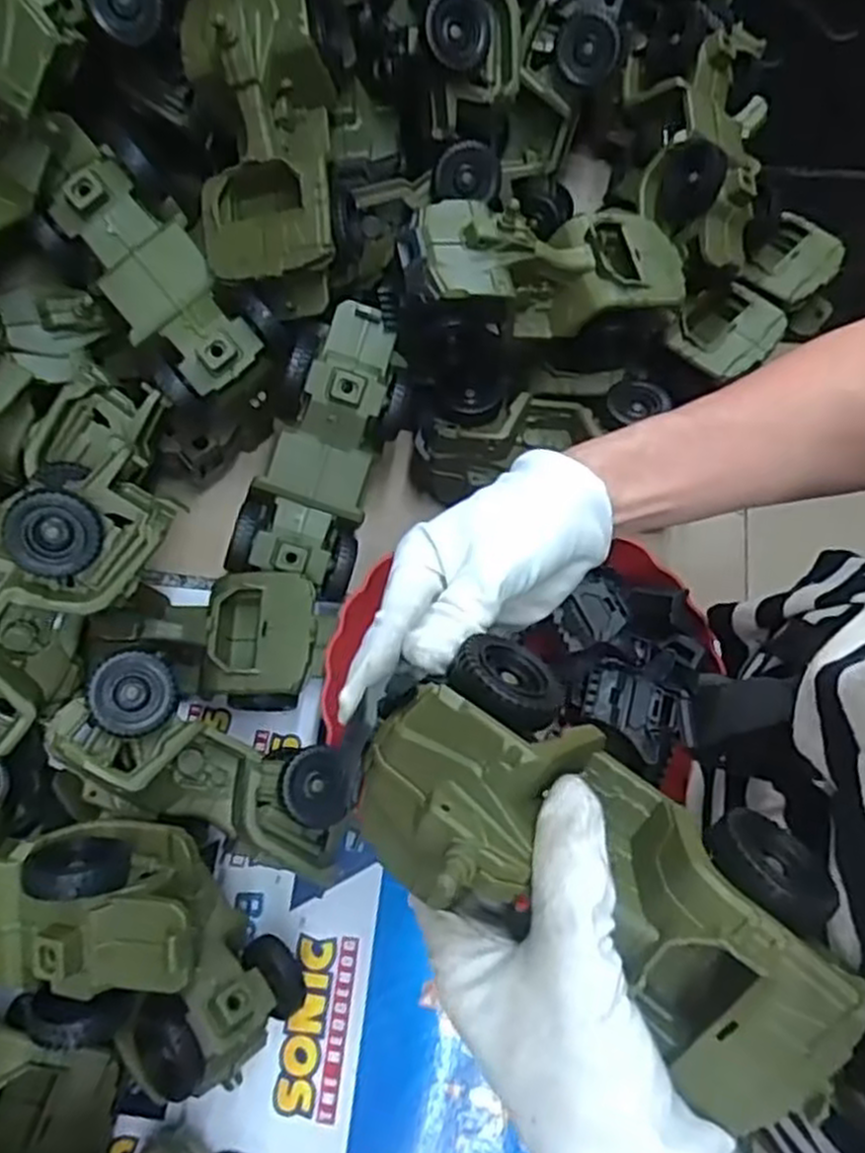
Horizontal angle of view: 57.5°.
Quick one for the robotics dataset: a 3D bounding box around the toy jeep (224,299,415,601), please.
[{"bbox_3d":[-0.072,-0.085,0.519,0.085,0.066,0.180,20,96,9],"label":"toy jeep"}]

